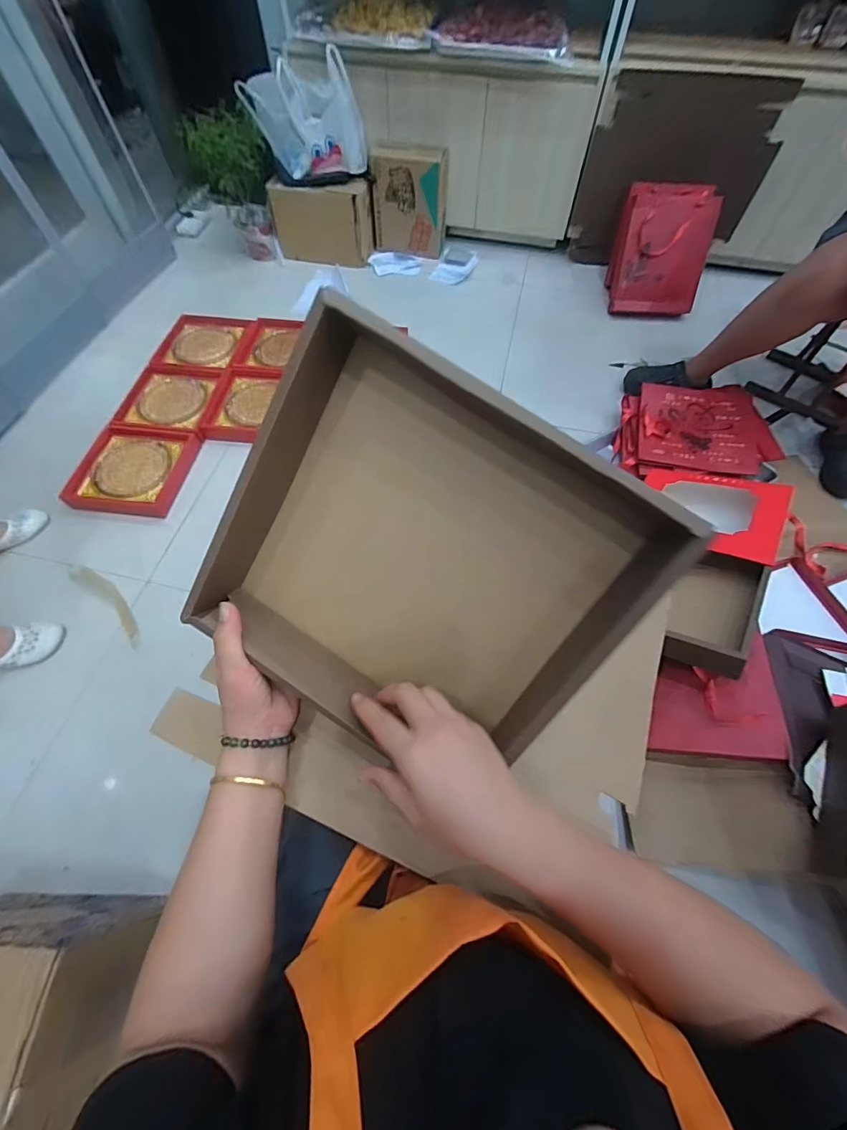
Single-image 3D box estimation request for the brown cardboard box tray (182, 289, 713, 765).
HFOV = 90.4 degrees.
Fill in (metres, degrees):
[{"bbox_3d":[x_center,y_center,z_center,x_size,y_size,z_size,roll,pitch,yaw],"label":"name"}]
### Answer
[{"bbox_3d":[-0.006,-0.002,0.371,0.322,0.090,0.329,32,106,3],"label":"brown cardboard box tray"}]

